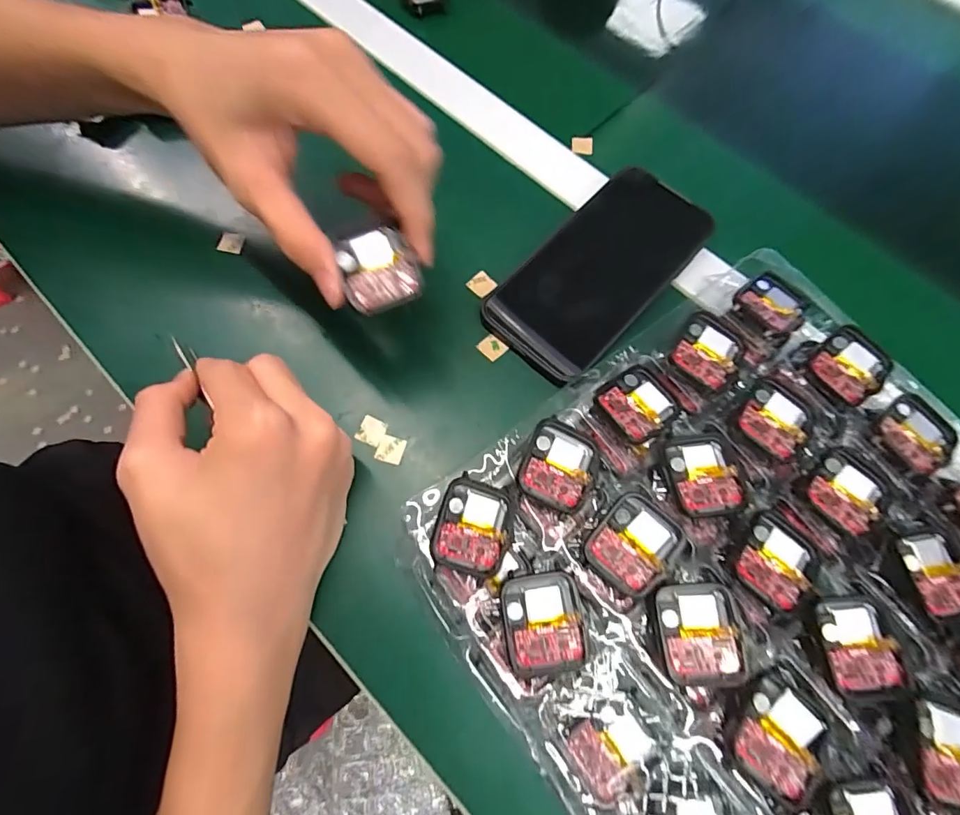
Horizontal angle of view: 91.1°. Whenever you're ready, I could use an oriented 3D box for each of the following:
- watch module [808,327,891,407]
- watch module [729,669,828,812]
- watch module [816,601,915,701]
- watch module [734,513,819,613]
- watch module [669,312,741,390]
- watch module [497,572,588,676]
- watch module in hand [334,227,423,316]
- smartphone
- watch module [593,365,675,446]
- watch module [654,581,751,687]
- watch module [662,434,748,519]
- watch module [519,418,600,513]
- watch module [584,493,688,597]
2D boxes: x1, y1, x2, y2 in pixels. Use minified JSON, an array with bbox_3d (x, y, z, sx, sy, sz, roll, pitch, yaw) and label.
[{"bbox_3d":[0.212,-0.024,0.267,0.040,0.008,0.036,-37,75,-15],"label":"watch module"},{"bbox_3d":[0.130,0.142,0.202,0.036,0.005,0.042,39,73,12],"label":"watch module"},{"bbox_3d":[0.176,0.111,0.217,0.032,0.005,0.042,-9,70,-6],"label":"watch module"},{"bbox_3d":[0.145,0.075,0.231,0.034,0.008,0.038,38,72,12],"label":"watch module"},{"bbox_3d":[0.129,-0.031,0.267,0.033,0.015,0.038,34,72,10],"label":"watch module"},{"bbox_3d":[0.030,0.100,0.219,0.037,0.005,0.042,-6,70,-5],"label":"watch module"},{"bbox_3d":[-0.049,-0.067,0.229,0.035,0.010,0.039,-21,67,-5],"label":"watch module in hand"},{"bbox_3d":[0.076,-0.091,0.302,0.076,0.017,0.153,43,73,13],"label":"smartphone"},{"bbox_3d":[0.086,-0.003,0.256,0.039,0.008,0.036,-32,74,-13],"label":"watch module"},{"bbox_3d":[0.102,0.105,0.218,0.034,0.007,0.042,-3,69,-3],"label":"watch module"},{"bbox_3d":[0.117,0.035,0.244,0.034,0.004,0.042,-10,70,-6],"label":"watch module"},{"bbox_3d":[0.041,0.029,0.241,0.036,0.009,0.042,20,70,5],"label":"watch module"},{"bbox_3d":[0.076,0.066,0.230,0.036,0.010,0.041,41,73,13],"label":"watch module"}]

